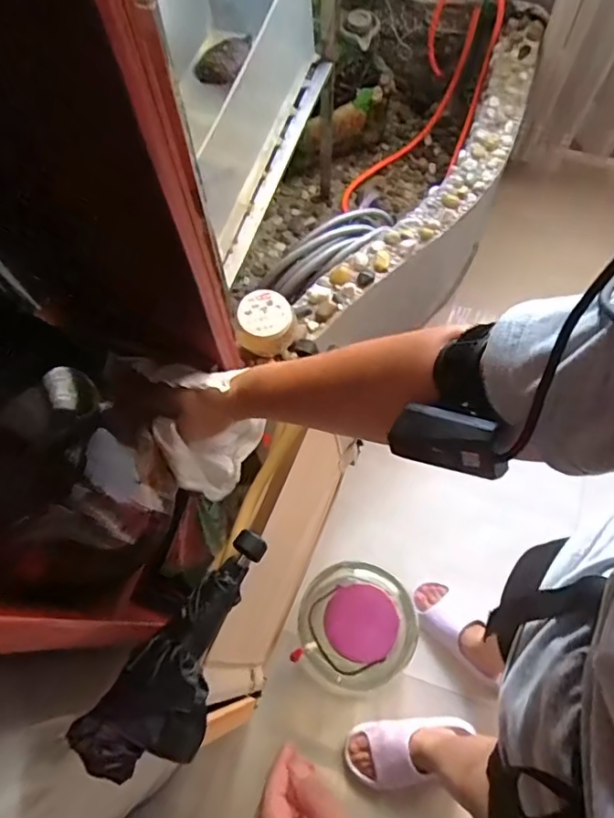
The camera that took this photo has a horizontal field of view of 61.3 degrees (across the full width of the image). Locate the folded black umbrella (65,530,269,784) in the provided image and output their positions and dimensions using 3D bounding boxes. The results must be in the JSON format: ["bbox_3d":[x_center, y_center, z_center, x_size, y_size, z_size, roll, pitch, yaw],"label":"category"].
[{"bbox_3d":[-0.118,0.245,0.538,0.100,0.047,0.255,26,57,13],"label":"folded black umbrella"}]

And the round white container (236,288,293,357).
[{"bbox_3d":[-0.078,-0.157,0.959,0.095,0.075,0.093,-1,66,2],"label":"round white container"}]

